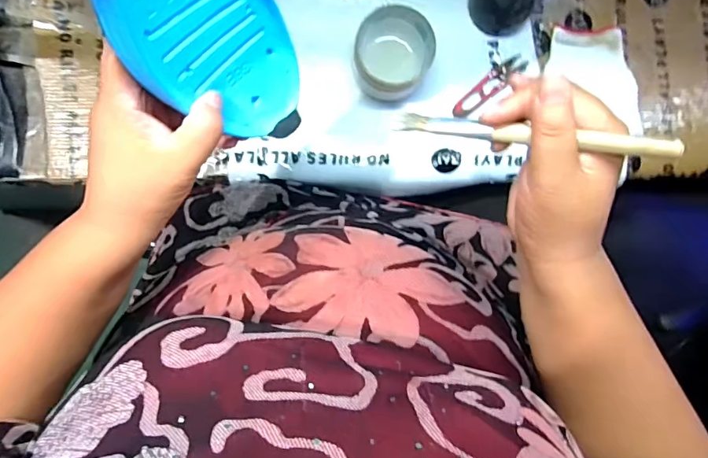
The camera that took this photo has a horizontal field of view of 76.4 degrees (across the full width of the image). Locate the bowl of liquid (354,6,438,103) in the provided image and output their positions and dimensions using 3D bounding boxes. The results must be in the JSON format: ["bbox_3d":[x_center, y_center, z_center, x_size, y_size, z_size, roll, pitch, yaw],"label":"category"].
[{"bbox_3d":[0.041,-0.184,0.479,0.079,0.054,0.082,0,91,-4],"label":"bowl of liquid"}]

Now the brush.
[{"bbox_3d":[0.095,-0.054,0.253,0.150,0.011,0.010,12,90,24],"label":"brush"}]

